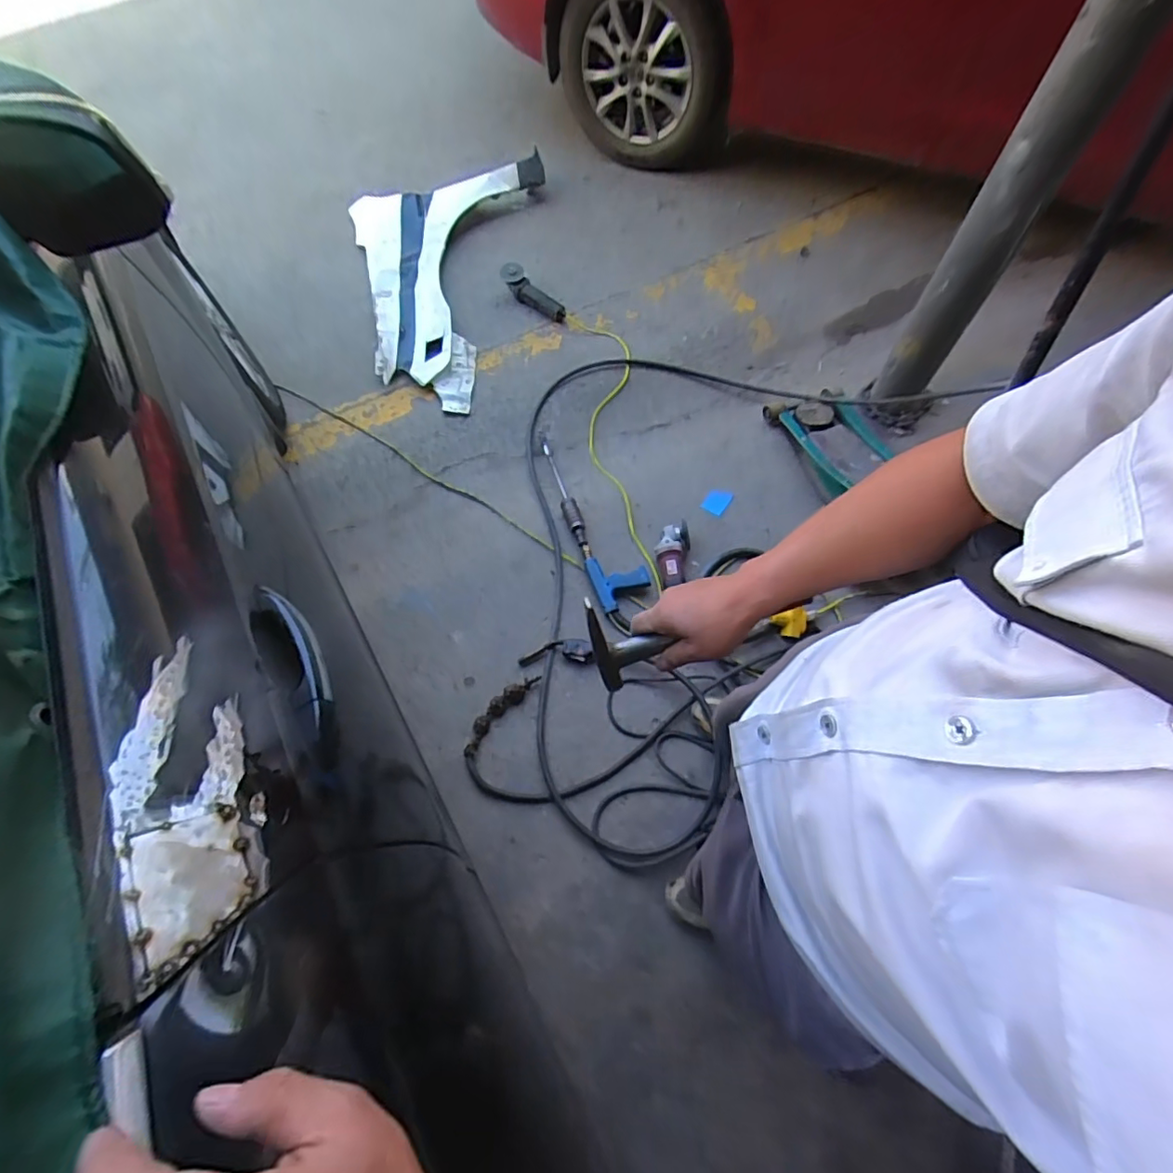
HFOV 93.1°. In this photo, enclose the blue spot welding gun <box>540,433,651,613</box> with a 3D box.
[{"bbox_3d":[0.009,-0.215,1.620,0.149,0.051,0.629,-20,65,-6],"label":"blue spot welding gun"}]

